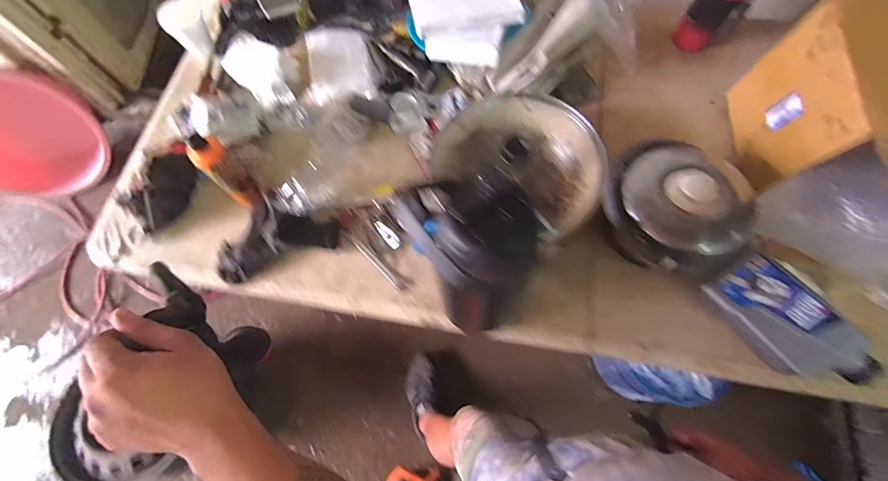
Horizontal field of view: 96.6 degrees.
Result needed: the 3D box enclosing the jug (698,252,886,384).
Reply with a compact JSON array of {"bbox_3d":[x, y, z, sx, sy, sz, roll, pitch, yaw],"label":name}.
[{"bbox_3d":[0.491,0.127,0.580,0.098,0.092,0.214,-37,72,-11],"label":"jug"}]

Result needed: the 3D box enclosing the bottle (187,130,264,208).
[{"bbox_3d":[-0.366,-0.118,0.661,0.051,0.160,0.057,-42,73,-12],"label":"bottle"}]

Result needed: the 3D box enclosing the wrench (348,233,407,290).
[{"bbox_3d":[-0.116,0.034,0.685,0.018,0.004,0.141,-43,73,-13],"label":"wrench"}]

